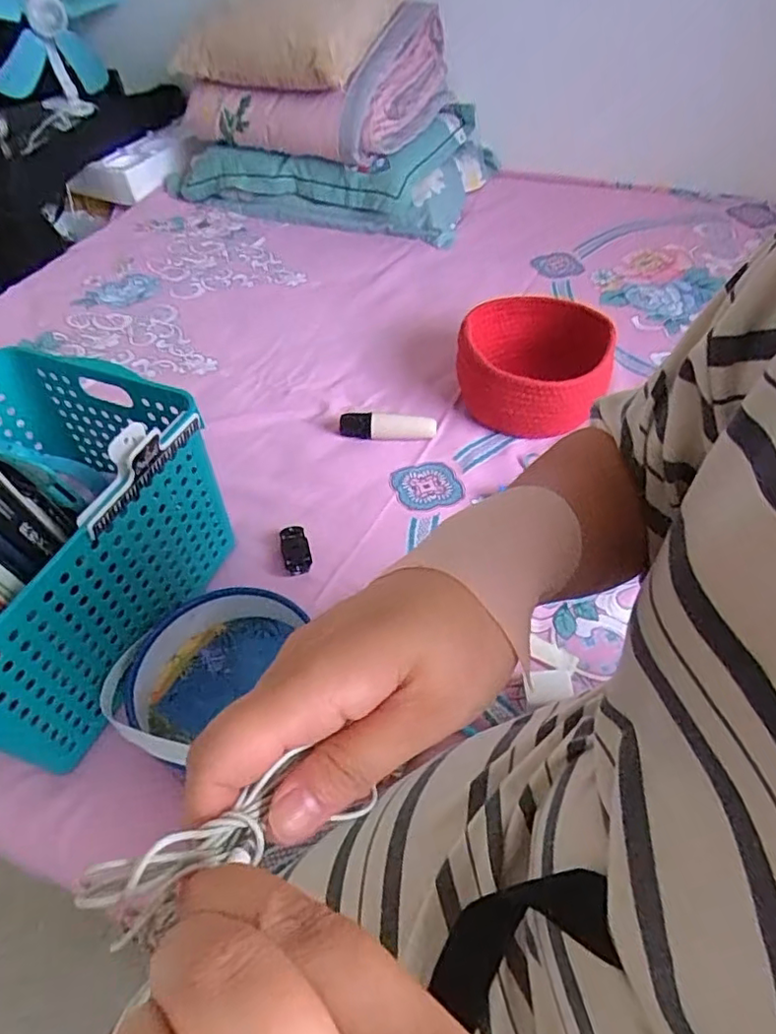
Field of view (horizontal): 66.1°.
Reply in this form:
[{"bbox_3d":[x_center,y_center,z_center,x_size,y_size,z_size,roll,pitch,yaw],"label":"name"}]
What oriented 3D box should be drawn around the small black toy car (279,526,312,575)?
[{"bbox_3d":[-0.110,0.039,0.711,0.031,0.018,0.065,-14,49,-7],"label":"small black toy car"}]

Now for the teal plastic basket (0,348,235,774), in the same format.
[{"bbox_3d":[-0.356,0.027,0.593,0.281,0.212,0.329,19,53,20],"label":"teal plastic basket"}]

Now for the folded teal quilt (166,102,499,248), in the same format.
[{"bbox_3d":[-0.146,-0.809,1.382,0.722,0.149,0.386,13,51,16],"label":"folded teal quilt"}]

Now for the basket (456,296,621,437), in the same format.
[{"bbox_3d":[0.200,-0.216,0.832,0.193,0.131,0.211,6,50,10],"label":"basket"}]

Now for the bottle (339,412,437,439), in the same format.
[{"bbox_3d":[0.000,-0.130,0.837,0.133,0.032,0.030,-3,49,2],"label":"bottle"}]

